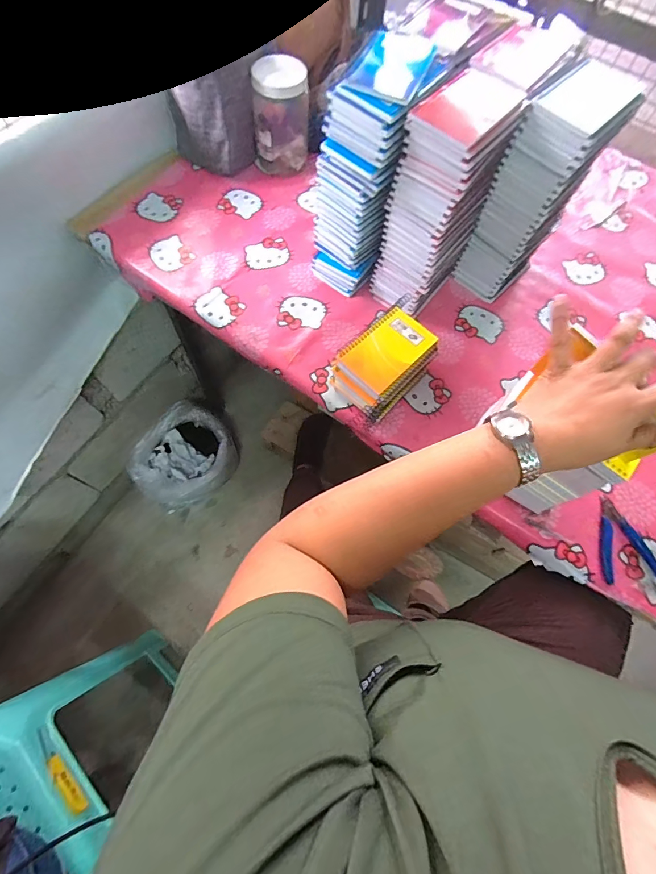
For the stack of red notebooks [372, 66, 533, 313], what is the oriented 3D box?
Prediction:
[{"bbox_3d":[0.155,-0.330,0.580,0.097,0.259,0.136,36,72,11],"label":"stack of red notebooks"}]

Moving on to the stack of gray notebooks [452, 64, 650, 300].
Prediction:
[{"bbox_3d":[0.303,-0.354,0.598,0.096,0.293,0.111,40,73,12],"label":"stack of gray notebooks"}]

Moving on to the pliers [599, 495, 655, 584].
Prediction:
[{"bbox_3d":[0.421,0.143,0.559,0.086,0.006,0.117,0,69,-2],"label":"pliers"}]

